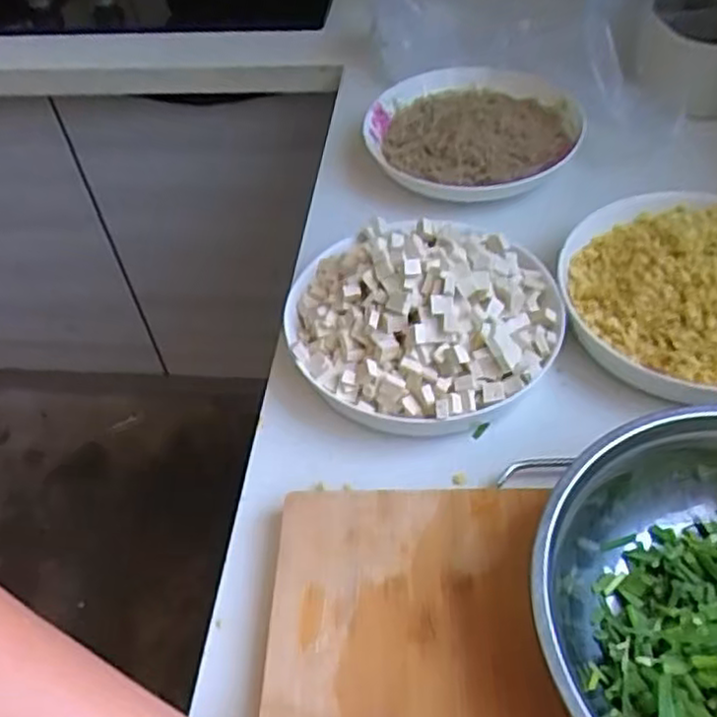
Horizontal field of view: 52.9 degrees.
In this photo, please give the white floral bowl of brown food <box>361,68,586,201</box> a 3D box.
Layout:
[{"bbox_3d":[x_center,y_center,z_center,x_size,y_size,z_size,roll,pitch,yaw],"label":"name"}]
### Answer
[{"bbox_3d":[0.104,-0.213,0.667,0.191,0.036,0.176,-3,51,3],"label":"white floral bowl of brown food"}]

